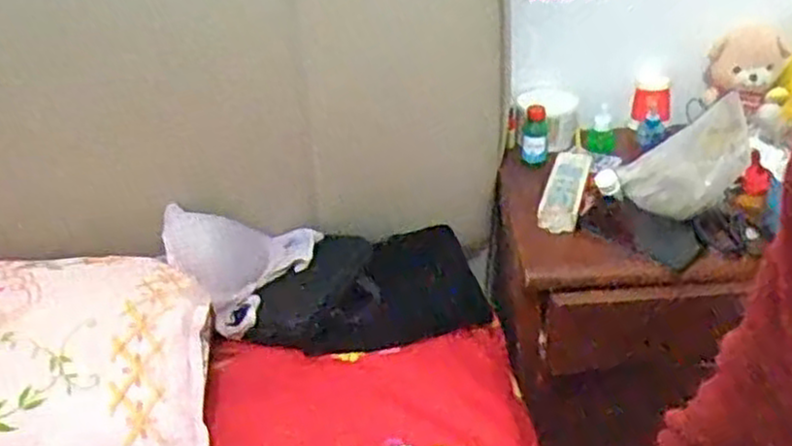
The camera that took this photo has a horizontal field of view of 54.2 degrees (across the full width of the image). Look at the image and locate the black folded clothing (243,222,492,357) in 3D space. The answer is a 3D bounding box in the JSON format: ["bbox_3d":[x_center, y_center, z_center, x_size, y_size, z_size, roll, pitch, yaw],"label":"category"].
[{"bbox_3d":[-0.043,0.113,1.171,0.361,0.150,0.117,-13,35,-13],"label":"black folded clothing"}]

